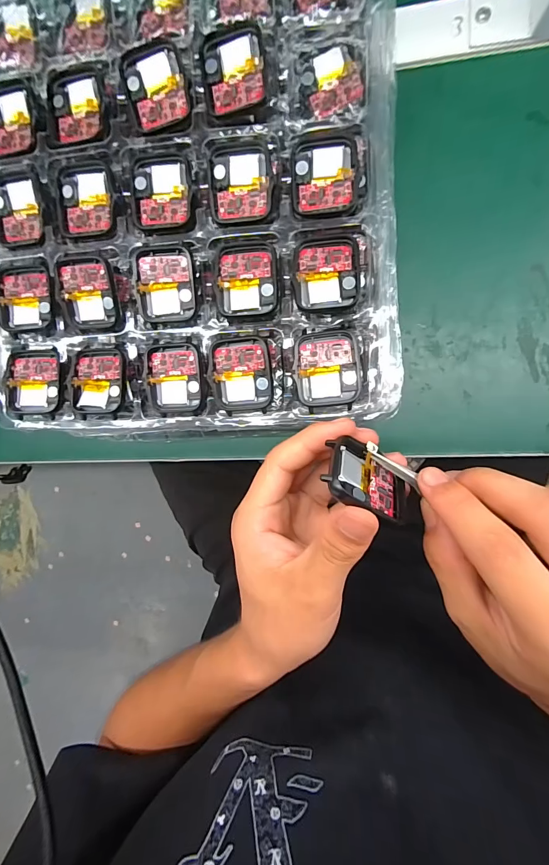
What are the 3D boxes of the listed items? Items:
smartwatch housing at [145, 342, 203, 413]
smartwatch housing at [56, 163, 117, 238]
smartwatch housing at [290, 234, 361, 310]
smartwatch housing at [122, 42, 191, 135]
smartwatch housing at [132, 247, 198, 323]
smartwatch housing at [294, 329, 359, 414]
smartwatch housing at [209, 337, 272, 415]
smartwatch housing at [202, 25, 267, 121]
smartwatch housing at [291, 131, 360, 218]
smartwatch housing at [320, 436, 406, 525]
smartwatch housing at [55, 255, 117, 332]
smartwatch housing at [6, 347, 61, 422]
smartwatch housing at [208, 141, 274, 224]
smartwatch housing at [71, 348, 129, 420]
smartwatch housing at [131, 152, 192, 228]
[{"bbox_3d":[-0.063,-0.035,0.233,0.038,0.009,0.043,-1,94,9],"label":"smartwatch housing"},{"bbox_3d":[-0.117,-0.147,0.228,0.038,0.005,0.042,0,94,8],"label":"smartwatch housing"},{"bbox_3d":[0.030,-0.093,0.212,0.037,0.005,0.042,0,94,8],"label":"smartwatch housing"},{"bbox_3d":[-0.069,-0.205,0.215,0.035,0.011,0.040,-8,93,9],"label":"smartwatch housing"},{"bbox_3d":[-0.067,-0.091,0.223,0.036,0.009,0.043,1,94,8],"label":"smartwatch housing"},{"bbox_3d":[0.031,-0.037,0.214,0.037,0.006,0.045,-4,93,9],"label":"smartwatch housing"},{"bbox_3d":[-0.020,-0.035,0.221,0.037,0.012,0.044,-5,93,9],"label":"smartwatch housing"},{"bbox_3d":[-0.023,-0.207,0.207,0.035,0.009,0.041,-4,93,9],"label":"smartwatch housing"},{"bbox_3d":[0.030,-0.149,0.210,0.038,0.005,0.044,-1,94,9],"label":"smartwatch housing"},{"bbox_3d":[0.047,0.024,0.176,0.046,0.036,0.007,32,132,-11],"label":"smartwatch housing"},{"bbox_3d":[-0.119,-0.090,0.234,0.035,0.014,0.042,1,94,8],"label":"smartwatch housing"},{"bbox_3d":[-0.162,-0.034,0.245,0.037,0.008,0.046,4,94,8],"label":"smartwatch housing"},{"bbox_3d":[-0.020,-0.149,0.215,0.037,0.007,0.043,-5,93,9],"label":"smartwatch housing"},{"bbox_3d":[-0.116,-0.033,0.242,0.038,0.009,0.046,3,94,8],"label":"smartwatch housing"},{"bbox_3d":[-0.069,-0.147,0.221,0.036,0.005,0.043,0,94,8],"label":"smartwatch housing"}]

